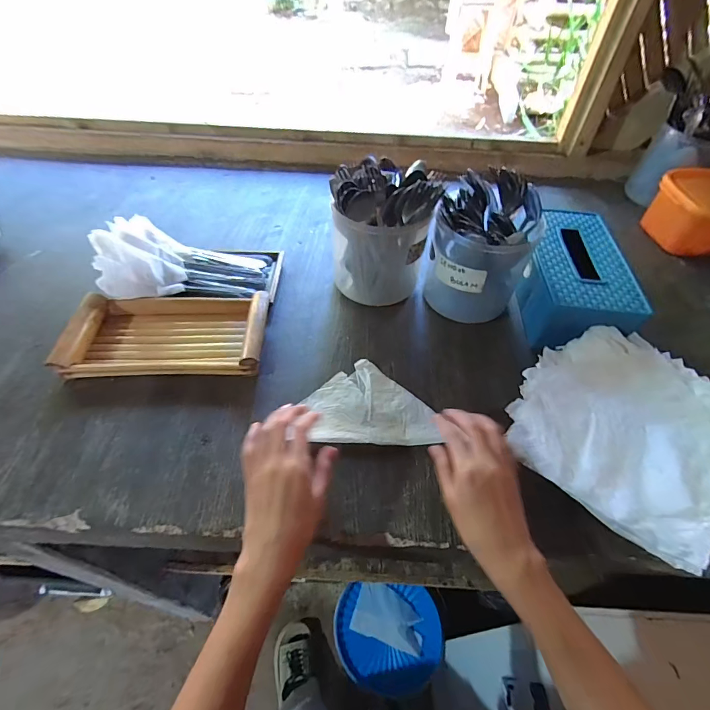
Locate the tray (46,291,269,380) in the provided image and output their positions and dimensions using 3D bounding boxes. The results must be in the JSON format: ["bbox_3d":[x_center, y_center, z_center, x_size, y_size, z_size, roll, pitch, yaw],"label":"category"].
[{"bbox_3d":[-0.242,-0.035,0.494,0.238,0.037,0.139,-1,52,-5],"label":"tray"}]

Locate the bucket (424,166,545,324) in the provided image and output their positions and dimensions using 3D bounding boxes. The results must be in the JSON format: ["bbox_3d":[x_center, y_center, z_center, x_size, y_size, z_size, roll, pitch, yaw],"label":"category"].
[{"bbox_3d":[0.171,-0.141,0.526,0.130,0.163,0.127,1,51,-1],"label":"bucket"}]

